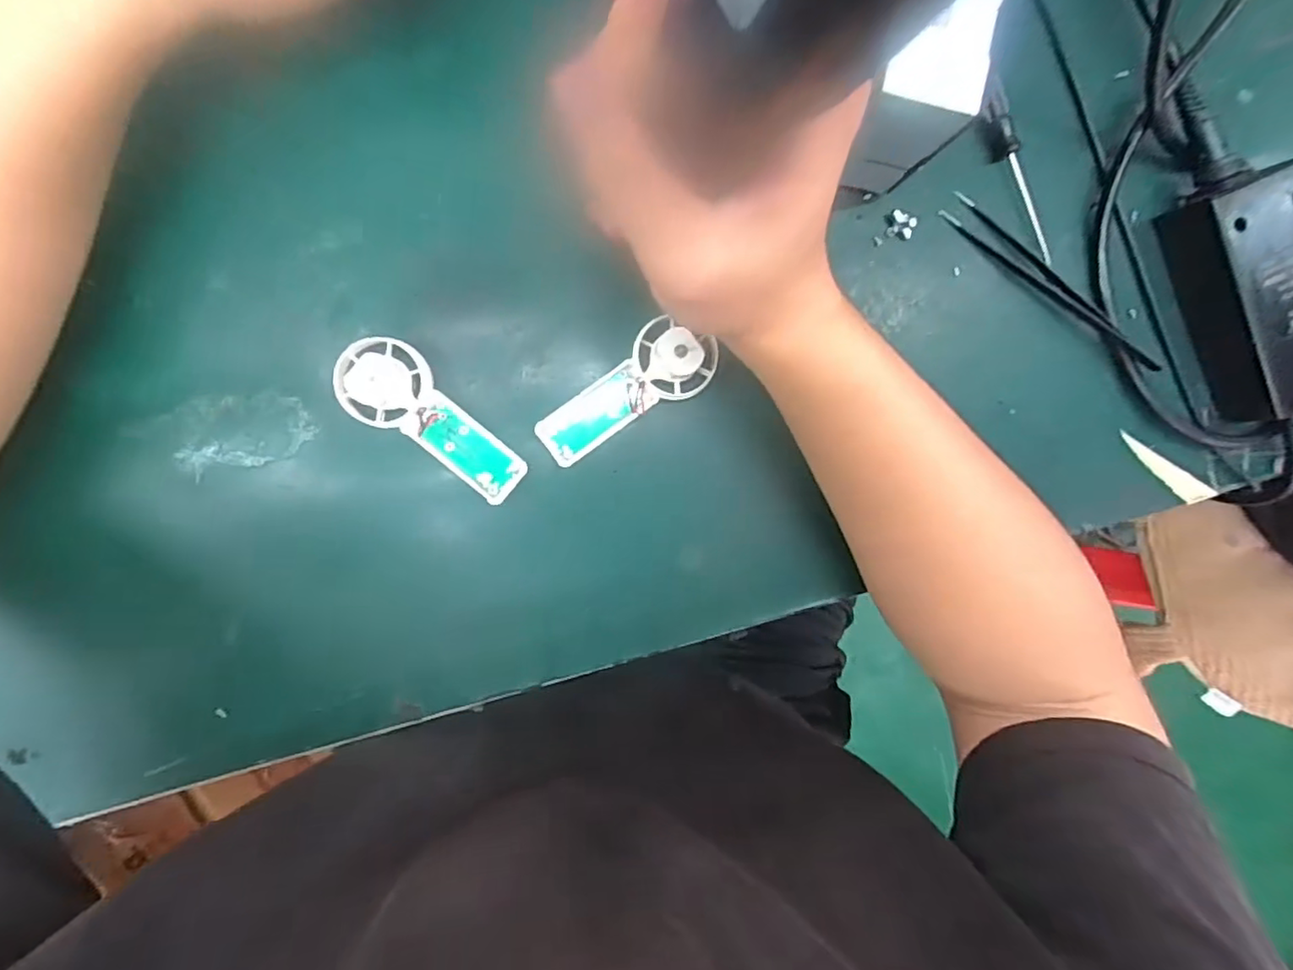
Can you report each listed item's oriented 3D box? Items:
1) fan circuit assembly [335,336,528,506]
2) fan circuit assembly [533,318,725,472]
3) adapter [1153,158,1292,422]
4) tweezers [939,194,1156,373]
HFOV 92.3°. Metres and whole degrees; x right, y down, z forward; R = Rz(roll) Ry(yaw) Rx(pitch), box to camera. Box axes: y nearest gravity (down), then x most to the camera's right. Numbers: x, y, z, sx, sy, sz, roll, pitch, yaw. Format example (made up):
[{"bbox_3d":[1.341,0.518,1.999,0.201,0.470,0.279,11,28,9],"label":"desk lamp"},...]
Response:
[{"bbox_3d":[-0.097,-0.030,0.287,0.091,0.021,0.037,36,90,-7],"label":"fan circuit assembly"},{"bbox_3d":[-0.010,-0.043,0.290,0.087,0.016,0.036,-34,96,8],"label":"fan circuit assembly"},{"bbox_3d":[0.305,-0.093,0.310,0.048,0.034,0.118,-20,96,-4],"label":"adapter"},{"bbox_3d":[0.205,-0.101,0.316,0.132,0.013,0.015,36,90,-7],"label":"tweezers"}]

